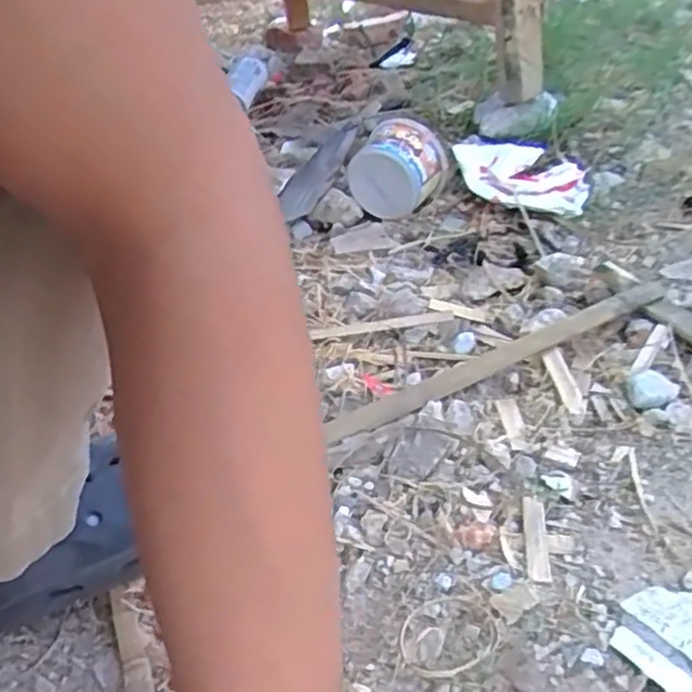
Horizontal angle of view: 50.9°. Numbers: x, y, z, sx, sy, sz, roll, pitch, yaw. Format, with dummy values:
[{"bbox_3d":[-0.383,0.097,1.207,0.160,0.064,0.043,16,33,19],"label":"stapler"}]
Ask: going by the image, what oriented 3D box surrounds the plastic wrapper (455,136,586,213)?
[{"bbox_3d":[0.205,-0.200,0.860,0.170,0.049,0.098,20,44,32],"label":"plastic wrapper"}]

